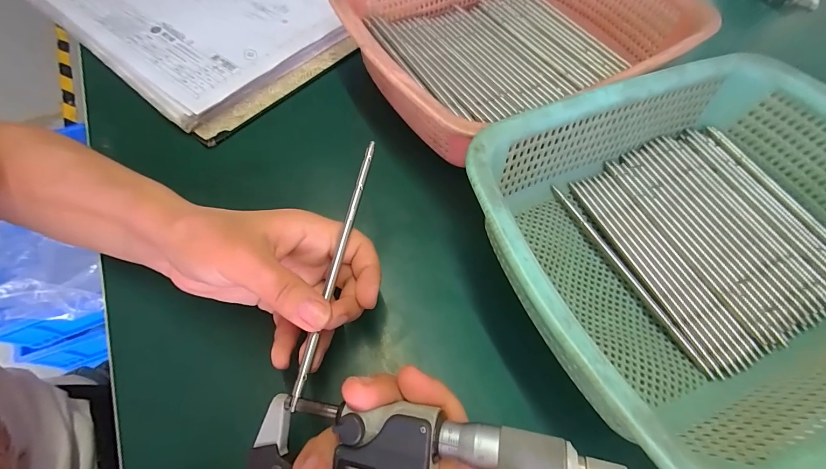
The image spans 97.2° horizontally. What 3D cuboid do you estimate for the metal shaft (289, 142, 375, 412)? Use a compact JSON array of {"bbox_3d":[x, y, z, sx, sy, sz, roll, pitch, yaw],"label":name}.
[{"bbox_3d":[-0.043,0.012,0.210,0.005,0.006,0.164,10,65,5],"label":"metal shaft"}]

